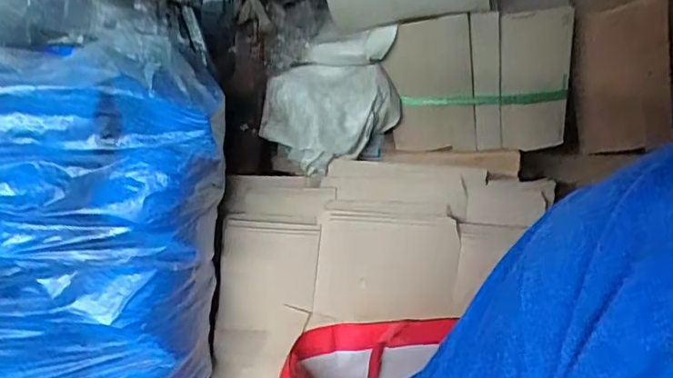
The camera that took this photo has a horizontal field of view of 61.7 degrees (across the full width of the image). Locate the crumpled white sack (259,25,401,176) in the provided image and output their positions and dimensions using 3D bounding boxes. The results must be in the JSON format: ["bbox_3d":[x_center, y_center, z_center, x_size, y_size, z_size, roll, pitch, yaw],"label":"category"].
[{"bbox_3d":[-0.004,-0.100,0.650,0.150,0.147,0.072,8,26,3],"label":"crumpled white sack"}]

